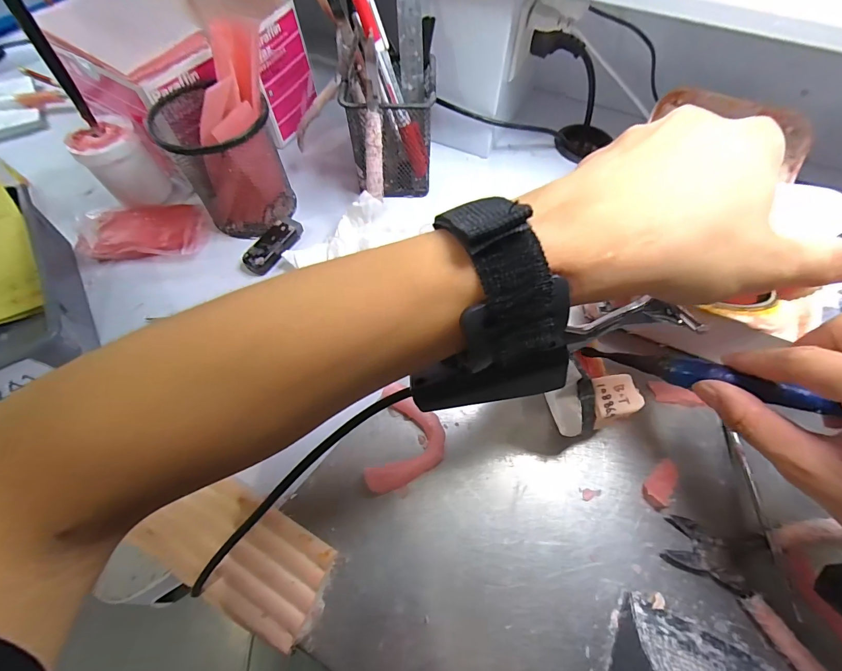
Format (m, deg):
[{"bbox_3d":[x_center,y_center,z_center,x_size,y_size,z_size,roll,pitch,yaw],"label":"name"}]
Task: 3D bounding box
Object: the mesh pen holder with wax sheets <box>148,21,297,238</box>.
[{"bbox_3d":[-0.170,-0.164,0.323,0.086,0.126,0.107,-30,65,-15],"label":"mesh pen holder with wax sheets"}]

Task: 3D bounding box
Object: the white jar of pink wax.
[{"bbox_3d":[-0.271,-0.156,0.351,0.053,0.069,0.058,0,61,1],"label":"white jar of pink wax"}]

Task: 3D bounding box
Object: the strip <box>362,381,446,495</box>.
[{"bbox_3d":[-0.008,0.069,0.259,0.047,0.019,0.074,6,62,4],"label":"strip"}]

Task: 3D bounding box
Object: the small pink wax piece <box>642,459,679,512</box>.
[{"bbox_3d":[0.160,0.097,0.249,0.016,0.005,0.033,38,68,19],"label":"small pink wax piece"}]

